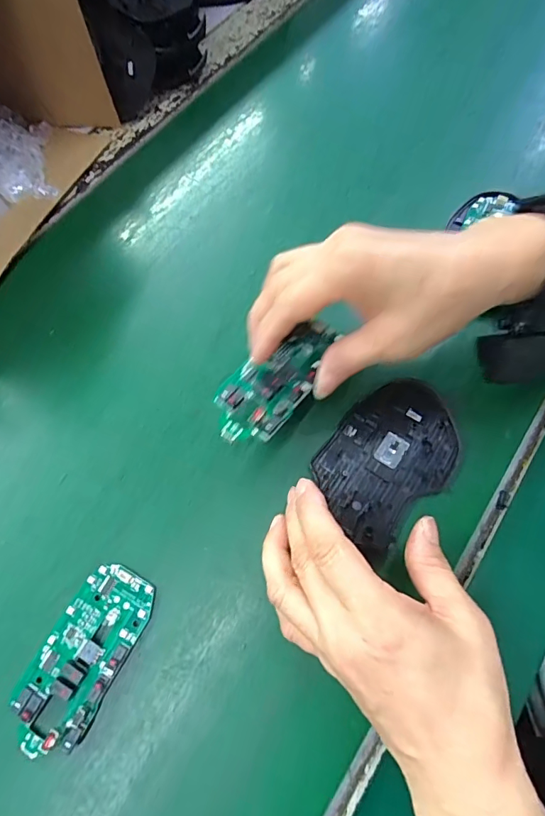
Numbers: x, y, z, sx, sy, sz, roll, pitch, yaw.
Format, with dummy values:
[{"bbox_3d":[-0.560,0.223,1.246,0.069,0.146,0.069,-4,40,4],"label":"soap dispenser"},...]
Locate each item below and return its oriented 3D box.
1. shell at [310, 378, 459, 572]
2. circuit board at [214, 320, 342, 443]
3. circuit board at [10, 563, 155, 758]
[{"bbox_3d":[0.075,0.031,0.283,0.106,0.008,0.072,-43,75,-14],"label":"shell"},{"bbox_3d":[0.004,-0.021,0.270,0.043,0.010,0.098,36,68,13],"label":"circuit board"},{"bbox_3d":[-0.107,0.139,0.246,0.045,0.011,0.097,25,71,9],"label":"circuit board"}]

